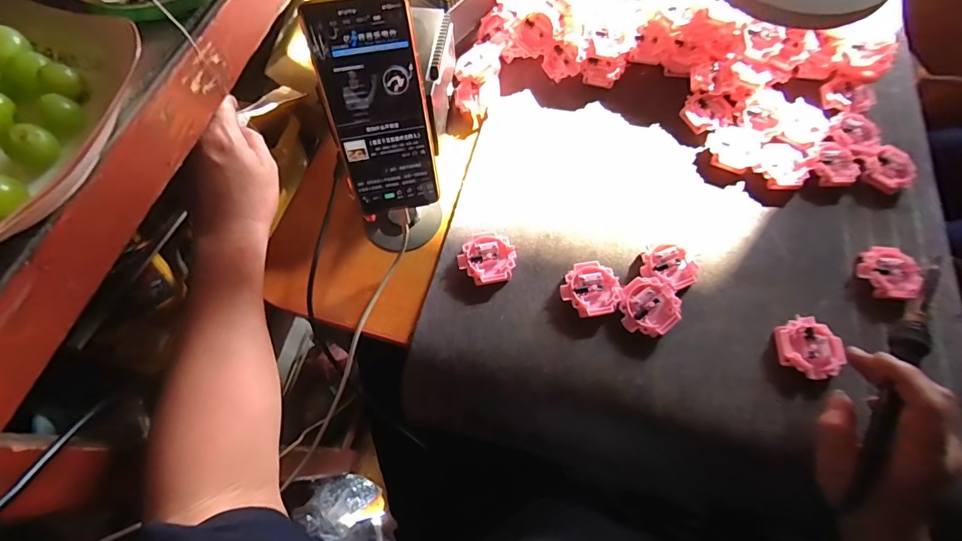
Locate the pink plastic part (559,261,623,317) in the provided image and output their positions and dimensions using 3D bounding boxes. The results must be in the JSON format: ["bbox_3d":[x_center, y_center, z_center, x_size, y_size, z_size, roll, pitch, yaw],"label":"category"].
[{"bbox_3d":[0.103,0.019,0.405,0.054,0.014,0.051,-7,66,-3],"label":"pink plastic part"}]

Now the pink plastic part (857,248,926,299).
[{"bbox_3d":[0.402,0.002,0.417,0.054,0.014,0.053,0,66,0],"label":"pink plastic part"}]

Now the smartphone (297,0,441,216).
[{"bbox_3d":[-0.080,-0.122,0.344,0.076,0.164,0.005,-11,38,-5],"label":"smartphone"}]

